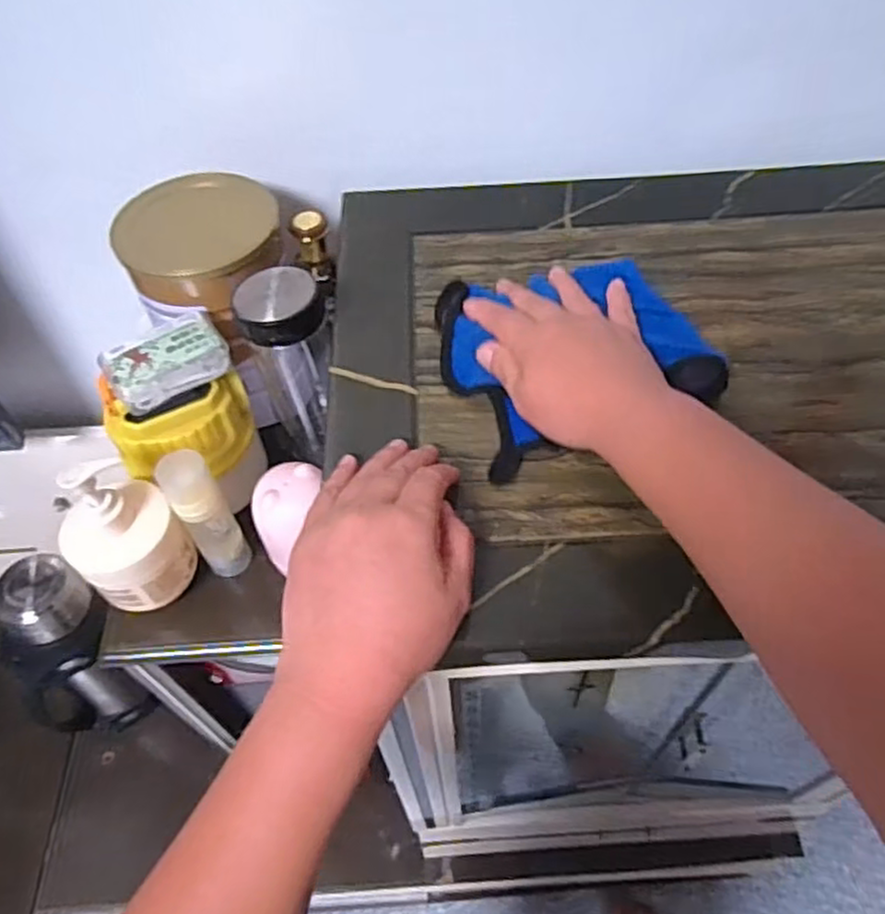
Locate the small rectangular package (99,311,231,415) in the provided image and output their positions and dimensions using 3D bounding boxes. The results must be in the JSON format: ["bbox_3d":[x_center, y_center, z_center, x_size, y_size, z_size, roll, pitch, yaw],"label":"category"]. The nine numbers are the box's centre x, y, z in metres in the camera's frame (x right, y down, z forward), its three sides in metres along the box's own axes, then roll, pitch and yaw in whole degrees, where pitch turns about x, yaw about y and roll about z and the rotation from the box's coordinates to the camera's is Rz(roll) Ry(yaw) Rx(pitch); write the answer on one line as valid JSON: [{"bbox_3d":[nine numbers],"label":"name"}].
[{"bbox_3d":[-0.205,-0.072,0.533,0.083,0.029,0.045,-32,59,-19],"label":"small rectangular package"}]

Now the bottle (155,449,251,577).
[{"bbox_3d":[-0.177,0.048,0.542,0.034,0.136,0.027,-22,56,-13],"label":"bottle"}]

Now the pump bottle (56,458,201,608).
[{"bbox_3d":[-0.231,0.053,0.512,0.075,0.123,0.061,-30,58,-18],"label":"pump bottle"}]

